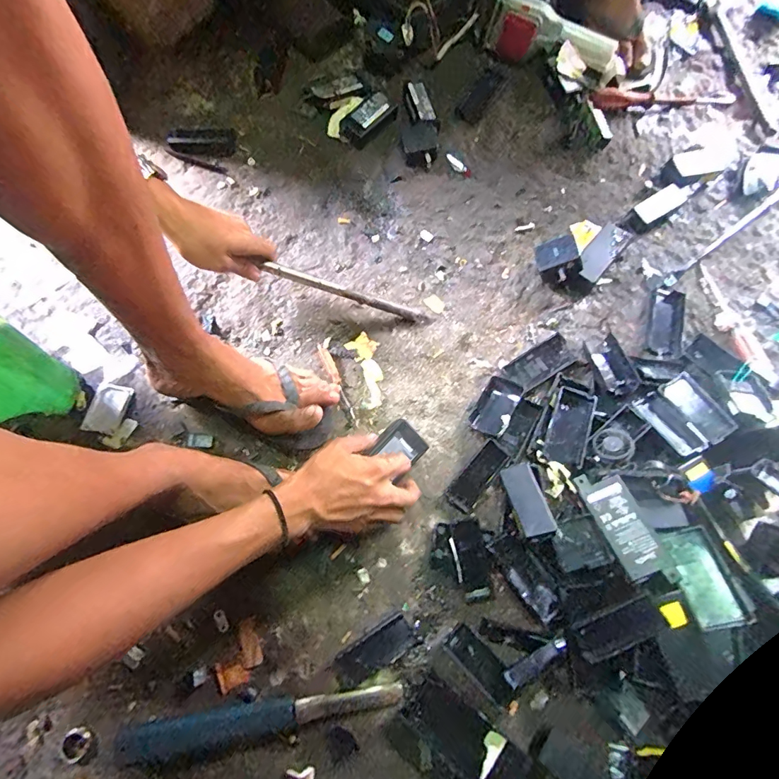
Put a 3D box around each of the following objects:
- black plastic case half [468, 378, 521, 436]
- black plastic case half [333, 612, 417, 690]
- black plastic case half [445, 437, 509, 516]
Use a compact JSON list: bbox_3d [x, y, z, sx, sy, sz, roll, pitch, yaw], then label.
[{"bbox_3d":[0.140,0.024,0.556,0.050,0.020,0.079,21,72,36],"label":"black plastic case half"},{"bbox_3d":[-0.016,0.296,0.477,0.092,0.005,0.036,-29,75,-9],"label":"black plastic case half"},{"bbox_3d":[0.111,0.108,0.531,0.036,0.012,0.095,37,79,20],"label":"black plastic case half"}]

